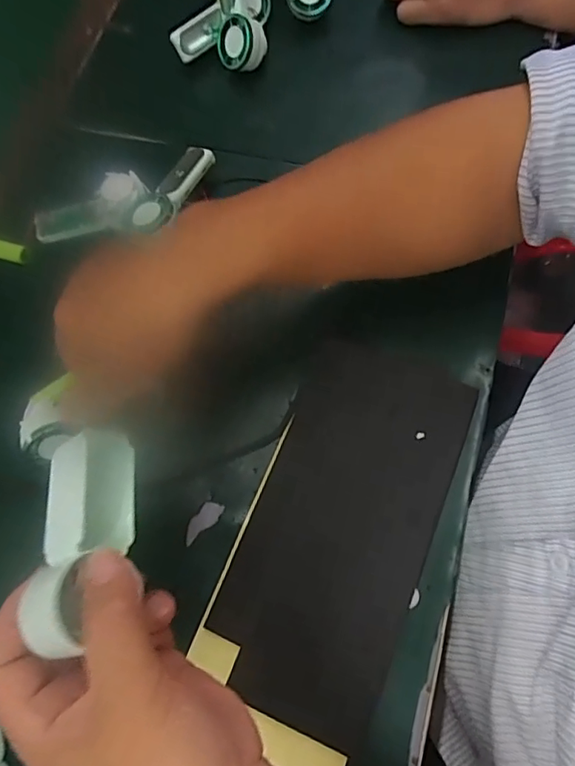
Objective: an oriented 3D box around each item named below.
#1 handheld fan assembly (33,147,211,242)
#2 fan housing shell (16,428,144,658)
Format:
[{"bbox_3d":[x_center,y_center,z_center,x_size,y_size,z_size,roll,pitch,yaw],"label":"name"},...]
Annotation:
[{"bbox_3d":[-0.120,-0.131,0.397,0.143,0.034,0.059,-22,68,-1],"label":"handheld fan assembly"},{"bbox_3d":[-0.091,0.064,0.229,0.042,0.022,0.092,6,65,4],"label":"fan housing shell"}]

